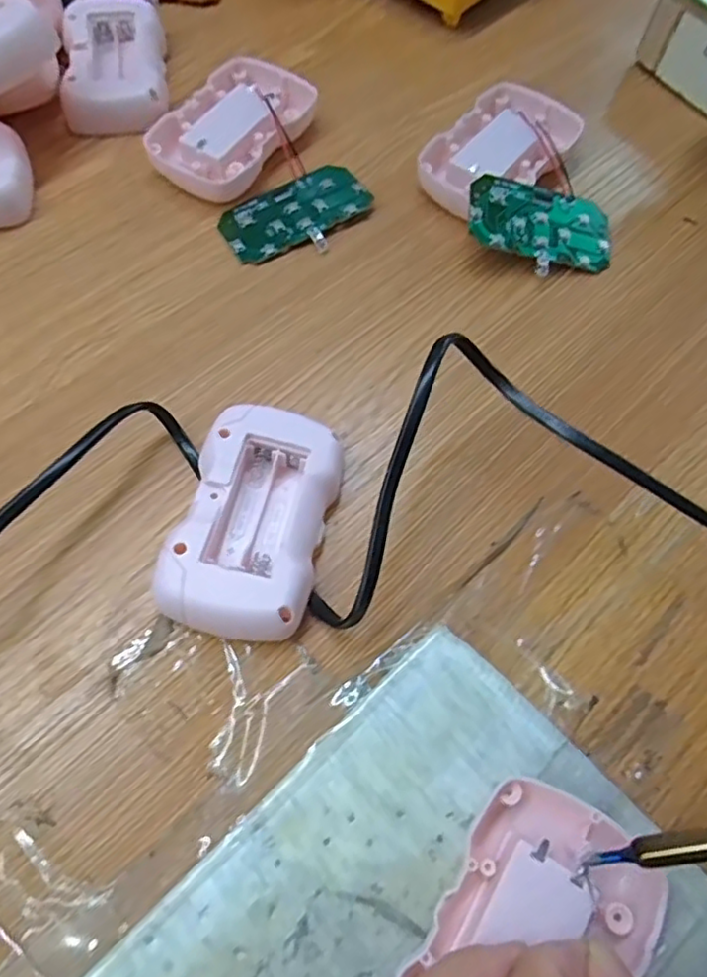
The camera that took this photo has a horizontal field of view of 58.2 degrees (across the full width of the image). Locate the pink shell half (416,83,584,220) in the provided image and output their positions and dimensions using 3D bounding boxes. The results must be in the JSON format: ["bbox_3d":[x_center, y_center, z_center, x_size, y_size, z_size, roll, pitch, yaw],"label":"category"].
[{"bbox_3d":[0.072,-0.171,0.324,0.053,0.021,0.096,35,68,12],"label":"pink shell half"}]

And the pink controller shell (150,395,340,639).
[{"bbox_3d":[-0.035,0.011,0.233,0.050,0.024,0.086,12,65,2],"label":"pink controller shell"}]

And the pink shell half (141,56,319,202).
[{"bbox_3d":[-0.060,-0.184,0.325,0.057,0.017,0.089,27,67,9],"label":"pink shell half"}]

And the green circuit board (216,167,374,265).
[{"bbox_3d":[-0.027,-0.134,0.310,0.073,0.007,0.042,-29,70,-15],"label":"green circuit board"}]

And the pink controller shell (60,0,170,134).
[{"bbox_3d":[-0.126,-0.225,0.335,0.051,0.022,0.081,-6,66,-6],"label":"pink controller shell"}]

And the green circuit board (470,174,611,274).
[{"bbox_3d":[0.090,-0.124,0.302,0.073,0.004,0.043,10,76,-14],"label":"green circuit board"}]

